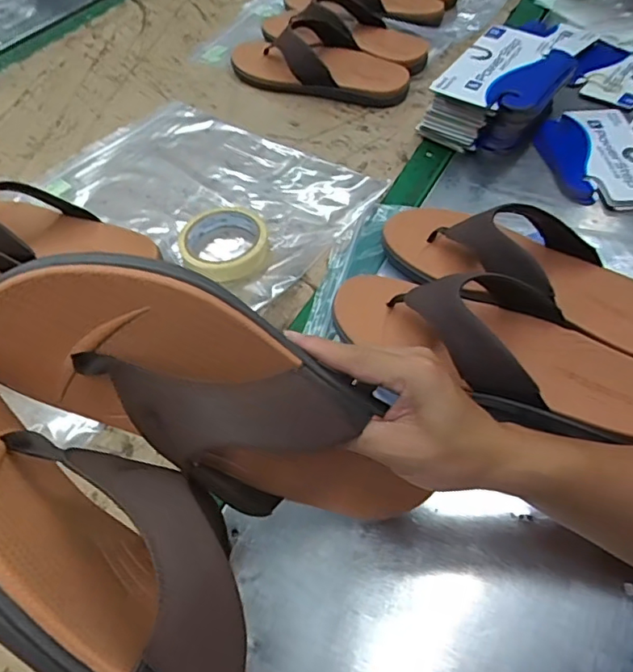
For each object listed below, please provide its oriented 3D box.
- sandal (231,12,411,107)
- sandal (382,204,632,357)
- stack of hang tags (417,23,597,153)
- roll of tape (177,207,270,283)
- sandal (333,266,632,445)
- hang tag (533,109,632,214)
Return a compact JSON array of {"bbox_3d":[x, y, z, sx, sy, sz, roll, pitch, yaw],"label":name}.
[{"bbox_3d":[0.000,-0.410,0.795,0.286,0.063,0.112,19,55,17],"label":"sandal"},{"bbox_3d":[0.193,-0.061,0.505,0.278,0.073,0.103,33,60,26],"label":"sandal"},{"bbox_3d":[0.235,-0.308,0.687,0.124,0.087,0.196,33,60,26],"label":"stack of hang tags"},{"bbox_3d":[-0.100,-0.102,0.586,0.094,0.023,0.099,-1,51,2],"label":"roll of tape"},{"bbox_3d":[0.148,0.003,0.452,0.281,0.075,0.108,27,57,23],"label":"sandal"},{"bbox_3d":[0.339,-0.216,0.653,0.124,0.018,0.188,-2,51,2],"label":"hang tag"}]

